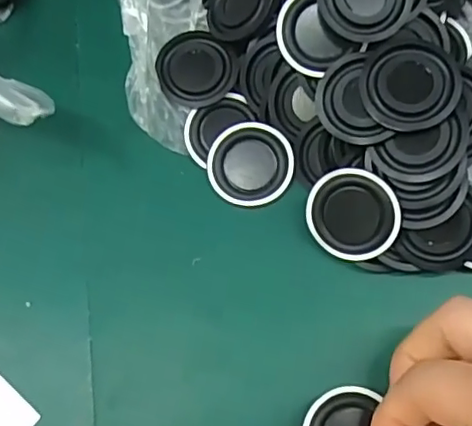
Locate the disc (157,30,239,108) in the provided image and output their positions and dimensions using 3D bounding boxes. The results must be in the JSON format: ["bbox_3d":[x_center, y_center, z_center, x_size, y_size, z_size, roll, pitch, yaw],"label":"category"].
[{"bbox_3d":[-0.018,-0.070,0.284,0.036,0.005,0.036,-1,71,2],"label":"disc"}]

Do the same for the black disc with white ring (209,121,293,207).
[{"bbox_3d":[0.007,-0.023,0.274,0.038,0.004,0.037,-1,71,2],"label":"black disc with white ring"}]

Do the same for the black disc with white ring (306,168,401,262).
[{"bbox_3d":[0.049,0.001,0.252,0.037,0.004,0.038,4,100,21],"label":"black disc with white ring"}]

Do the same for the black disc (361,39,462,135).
[{"bbox_3d":[0.070,-0.051,0.241,0.038,0.007,0.035,-1,71,2],"label":"black disc"}]

